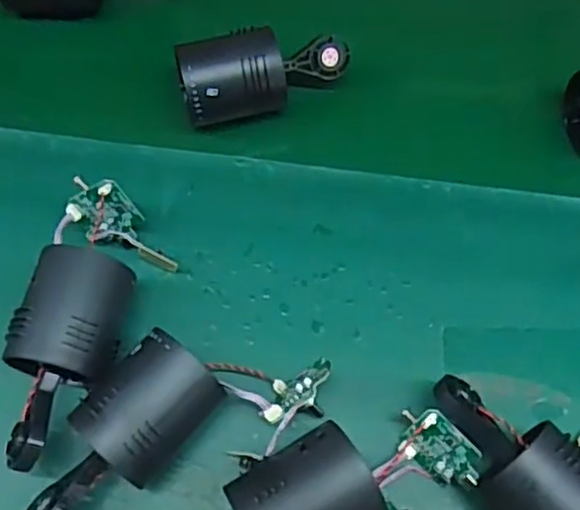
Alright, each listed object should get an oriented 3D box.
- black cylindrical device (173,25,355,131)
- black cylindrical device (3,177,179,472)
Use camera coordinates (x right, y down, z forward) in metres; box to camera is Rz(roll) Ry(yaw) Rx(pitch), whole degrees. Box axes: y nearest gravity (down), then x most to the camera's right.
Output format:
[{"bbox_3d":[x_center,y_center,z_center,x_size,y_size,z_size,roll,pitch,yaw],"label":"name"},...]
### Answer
[{"bbox_3d":[-0.015,-0.118,0.463,0.115,0.044,0.053,-12,67,-6],"label":"black cylindrical device"},{"bbox_3d":[-0.112,0.036,0.384,0.066,0.051,0.165,9,66,3],"label":"black cylindrical device"}]

